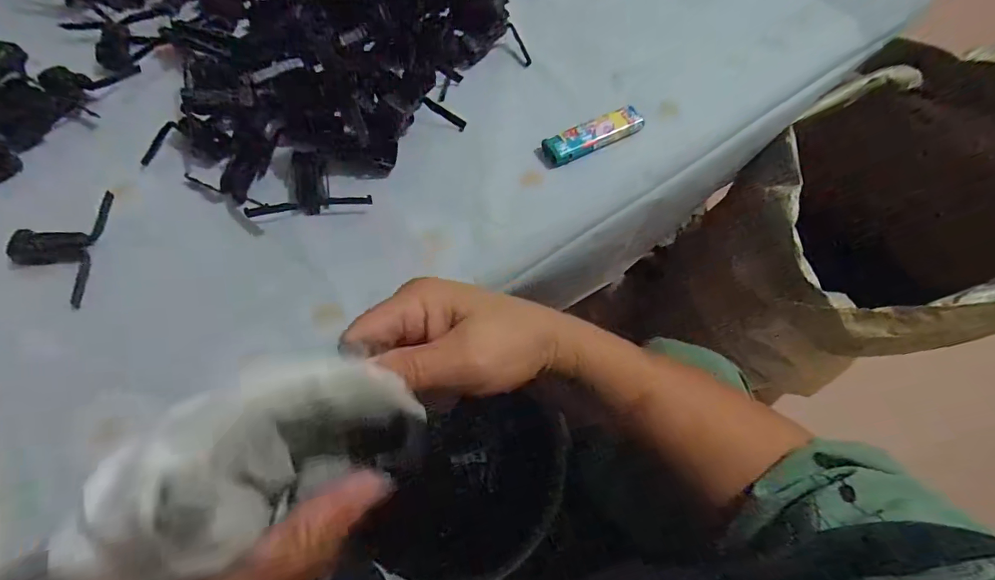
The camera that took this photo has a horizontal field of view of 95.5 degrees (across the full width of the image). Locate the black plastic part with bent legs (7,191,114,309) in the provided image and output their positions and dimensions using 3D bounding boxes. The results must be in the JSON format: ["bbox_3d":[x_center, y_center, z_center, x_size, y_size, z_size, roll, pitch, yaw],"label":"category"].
[{"bbox_3d":[-0.292,-0.029,0.297,0.050,0.008,0.083,-3,66,-2],"label":"black plastic part with bent legs"}]

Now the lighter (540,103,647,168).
[{"bbox_3d":[0.072,-0.117,0.341,0.081,0.009,0.025,-25,69,-11],"label":"lighter"}]

